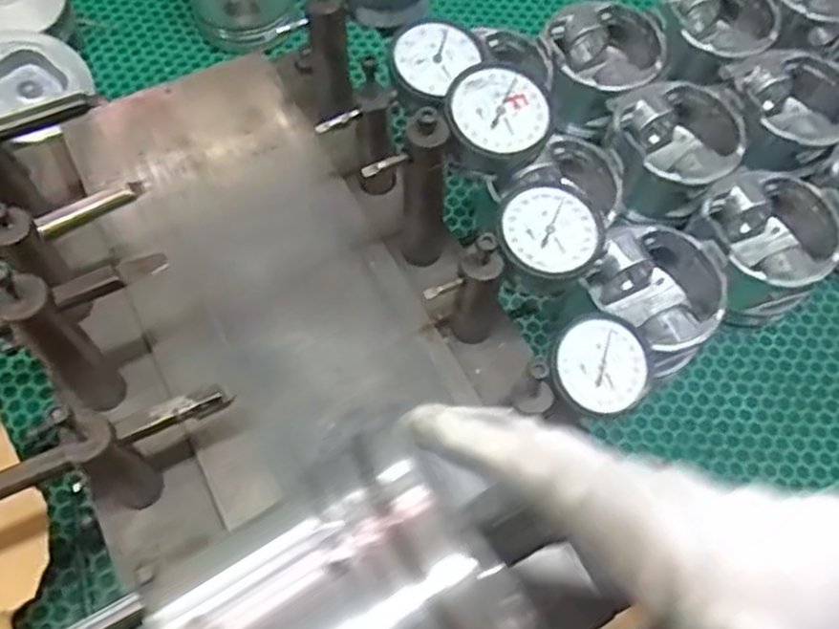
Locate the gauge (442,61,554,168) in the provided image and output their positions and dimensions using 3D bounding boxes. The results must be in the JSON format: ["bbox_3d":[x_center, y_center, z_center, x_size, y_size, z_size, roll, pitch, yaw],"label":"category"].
[{"bbox_3d":[0.038,-0.103,0.389,0.052,0.017,0.054,2,62,-3],"label":"gauge"}]

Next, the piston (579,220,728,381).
[{"bbox_3d":[0.165,-0.006,0.557,0.092,0.079,0.098,-27,67,-17],"label":"piston"}]

